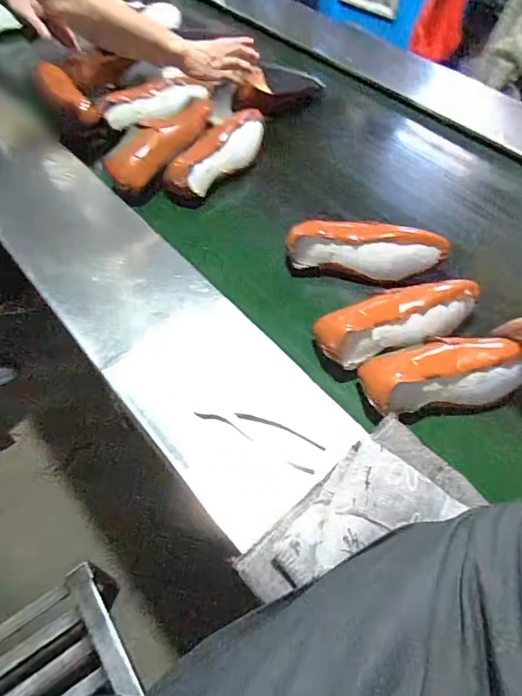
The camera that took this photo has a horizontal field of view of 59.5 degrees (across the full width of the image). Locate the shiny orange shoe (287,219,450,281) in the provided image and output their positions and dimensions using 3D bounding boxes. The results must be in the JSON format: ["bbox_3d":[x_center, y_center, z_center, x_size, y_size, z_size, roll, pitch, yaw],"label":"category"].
[{"bbox_3d":[0.172,-0.166,0.792,0.249,0.078,0.074,7,54,4],"label":"shiny orange shoe"}]

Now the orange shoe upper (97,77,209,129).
[{"bbox_3d":[-0.232,-0.557,1.027,0.256,0.057,0.062,-22,58,-16],"label":"orange shoe upper"}]

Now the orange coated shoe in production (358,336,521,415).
[{"bbox_3d":[0.263,0.031,0.635,0.233,0.070,0.092,-8,54,0],"label":"orange coated shoe in production"}]

